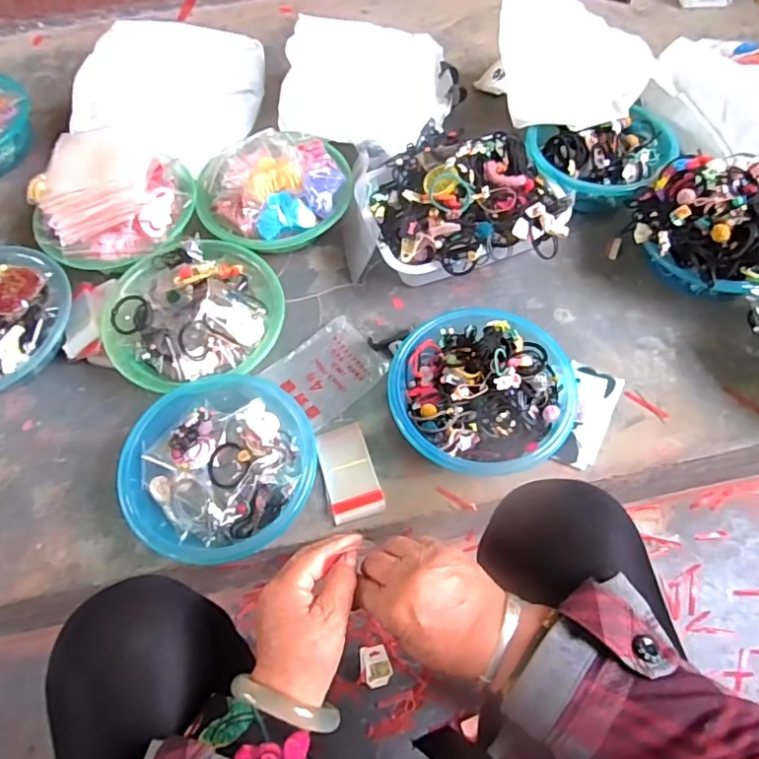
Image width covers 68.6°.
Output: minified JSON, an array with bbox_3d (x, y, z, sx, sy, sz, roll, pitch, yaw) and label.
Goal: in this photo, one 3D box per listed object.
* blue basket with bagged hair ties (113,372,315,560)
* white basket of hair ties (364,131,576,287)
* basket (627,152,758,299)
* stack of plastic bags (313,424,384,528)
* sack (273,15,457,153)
[{"bbox_3d":[-0.190,0.107,0.683,0.219,0.077,0.210,-1,62,1],"label":"blue basket with bagged hair ties"},{"bbox_3d":[0.126,-0.251,0.831,0.298,0.137,0.230,-4,62,0],"label":"white basket of hair ties"},{"bbox_3d":[0.469,-0.213,0.789,0.221,0.154,0.184,35,68,18],"label":"basket"},{"bbox_3d":[-0.039,0.115,0.711,0.065,0.009,0.125,-14,63,-6],"label":"stack of plastic bags"},{"bbox_3d":[-0.020,-0.501,0.972,0.291,0.120,0.240,6,63,4],"label":"sack"}]

